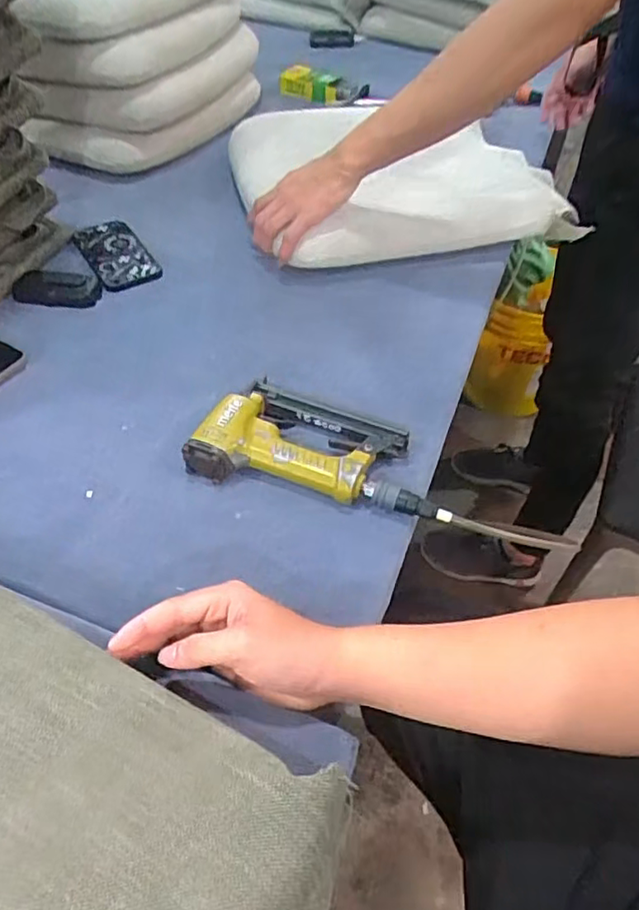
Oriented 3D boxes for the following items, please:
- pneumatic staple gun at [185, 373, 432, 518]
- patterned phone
[{"bbox_3d":[0.005,0.003,0.606,0.235,0.056,0.141,20,52,17],"label":"pneumatic staple gun"},{"bbox_3d":[-0.292,-0.287,0.868,0.081,0.015,0.160,-25,53,-20],"label":"patterned phone"}]

